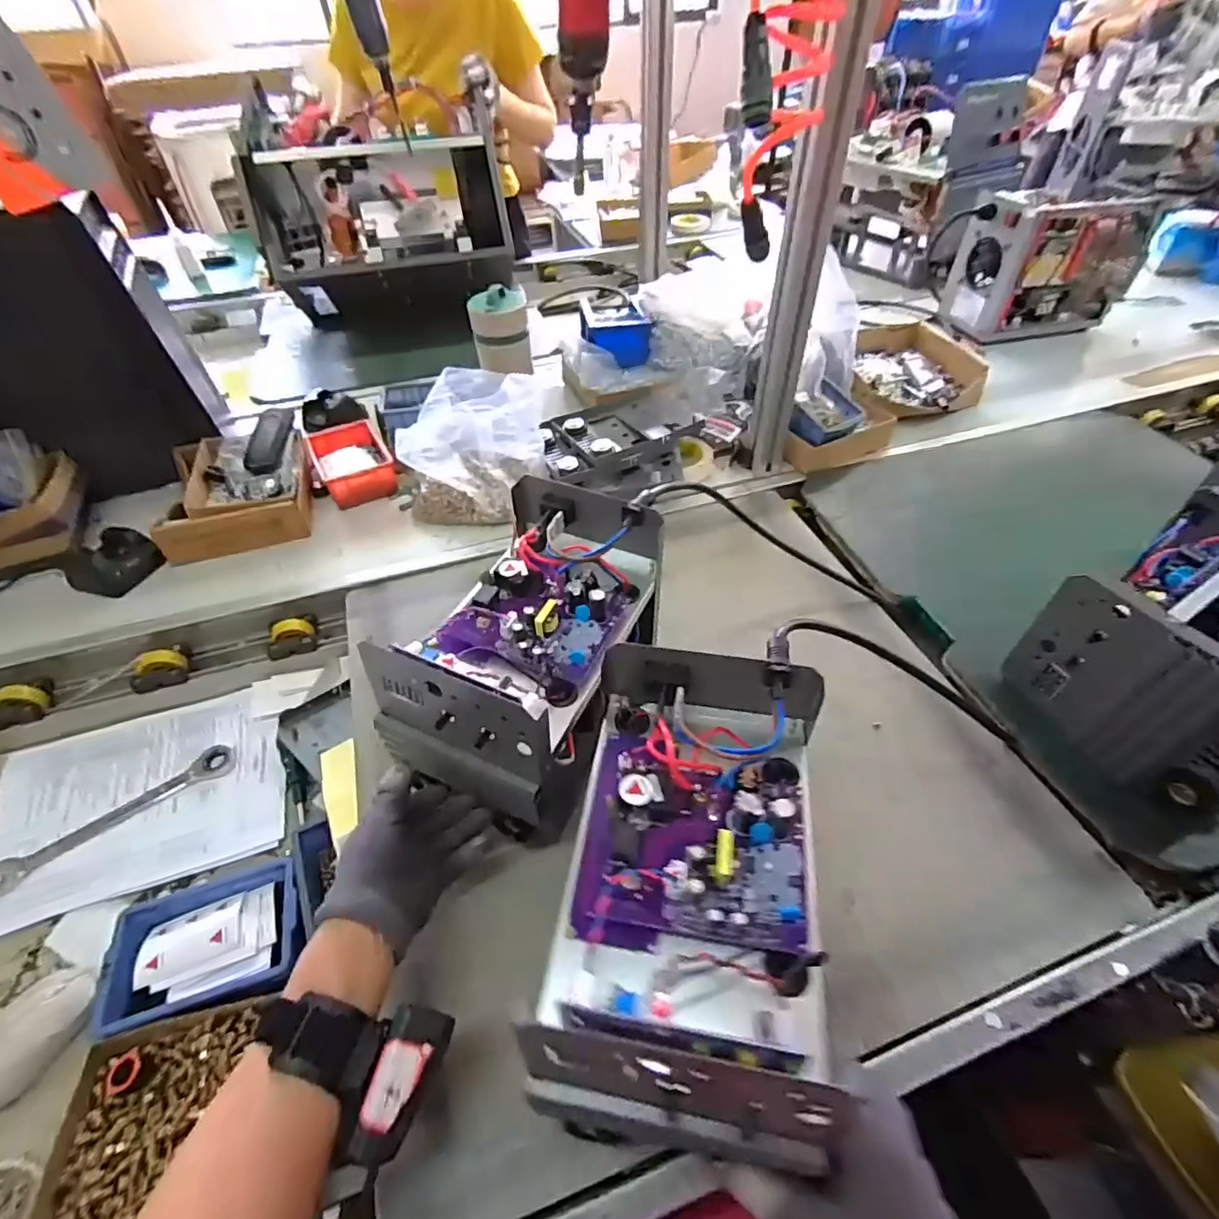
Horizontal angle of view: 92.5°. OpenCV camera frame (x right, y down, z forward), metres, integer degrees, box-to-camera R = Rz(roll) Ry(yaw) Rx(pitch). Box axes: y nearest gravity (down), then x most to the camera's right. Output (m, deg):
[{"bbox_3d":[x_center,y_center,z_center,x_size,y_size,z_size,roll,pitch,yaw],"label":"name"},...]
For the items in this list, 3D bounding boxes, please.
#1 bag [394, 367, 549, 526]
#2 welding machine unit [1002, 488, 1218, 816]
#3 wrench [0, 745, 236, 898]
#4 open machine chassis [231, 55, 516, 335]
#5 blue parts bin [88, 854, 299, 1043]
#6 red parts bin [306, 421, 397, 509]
[{"bbox_3d":[-0.172,-0.202,0.741,0.187,0.184,0.093,-11,48,-8],"label":"bag"},{"bbox_3d":[0.549,0.034,0.538,0.252,0.159,0.193,-24,51,-18],"label":"welding machine unit"},{"bbox_3d":[-0.510,0.213,0.606,0.222,0.011,0.033,-31,54,-24],"label":"wrench"},{"bbox_3d":[-0.447,-0.774,1.170,0.471,0.366,0.261,-8,48,-5],"label":"open machine chassis"},{"bbox_3d":[-0.340,0.287,0.508,0.145,0.055,0.115,-14,48,-11],"label":"blue parts bin"},{"bbox_3d":[-0.376,-0.216,0.859,0.103,0.048,0.151,-24,51,-19],"label":"red parts bin"}]

